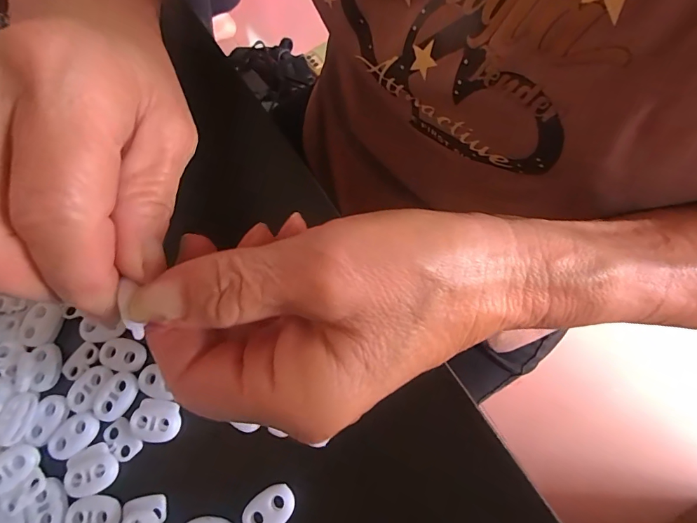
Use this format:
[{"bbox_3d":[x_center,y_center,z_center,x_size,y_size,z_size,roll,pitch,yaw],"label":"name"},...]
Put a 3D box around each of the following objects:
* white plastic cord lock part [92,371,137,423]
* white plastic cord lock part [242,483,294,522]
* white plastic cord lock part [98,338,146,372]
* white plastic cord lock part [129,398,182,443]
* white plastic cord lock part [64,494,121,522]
[{"bbox_3d":[-0.109,0.063,0.188,0.015,0.004,0.022,22,72,10],"label":"white plastic cord lock part"},{"bbox_3d":[-0.034,0.105,0.168,0.022,0.004,0.015,-34,72,-10],"label":"white plastic cord lock part"},{"bbox_3d":[-0.110,0.045,0.194,0.022,0.004,0.015,10,70,6],"label":"white plastic cord lock part"},{"bbox_3d":[-0.089,0.073,0.183,0.022,0.004,0.018,-1,69,2],"label":"white plastic cord lock part"},{"bbox_3d":[-0.110,0.109,0.172,0.022,0.004,0.016,-8,69,-1],"label":"white plastic cord lock part"}]

